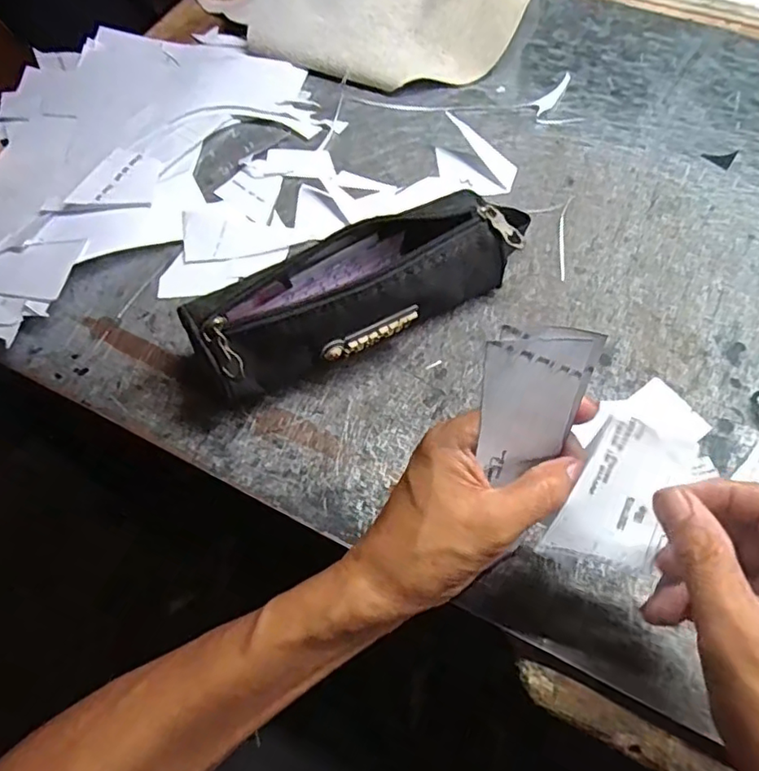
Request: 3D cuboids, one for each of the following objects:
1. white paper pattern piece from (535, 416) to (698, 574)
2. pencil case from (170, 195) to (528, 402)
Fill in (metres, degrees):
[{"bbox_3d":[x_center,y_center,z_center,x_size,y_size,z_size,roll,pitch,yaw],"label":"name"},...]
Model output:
[{"bbox_3d":[0.118,0.055,0.287,0.050,0.010,0.075,28,93,-3],"label":"white paper pattern piece"},{"bbox_3d":[-0.004,-0.067,0.398,0.241,0.072,0.067,-28,65,-14],"label":"pencil case"}]

